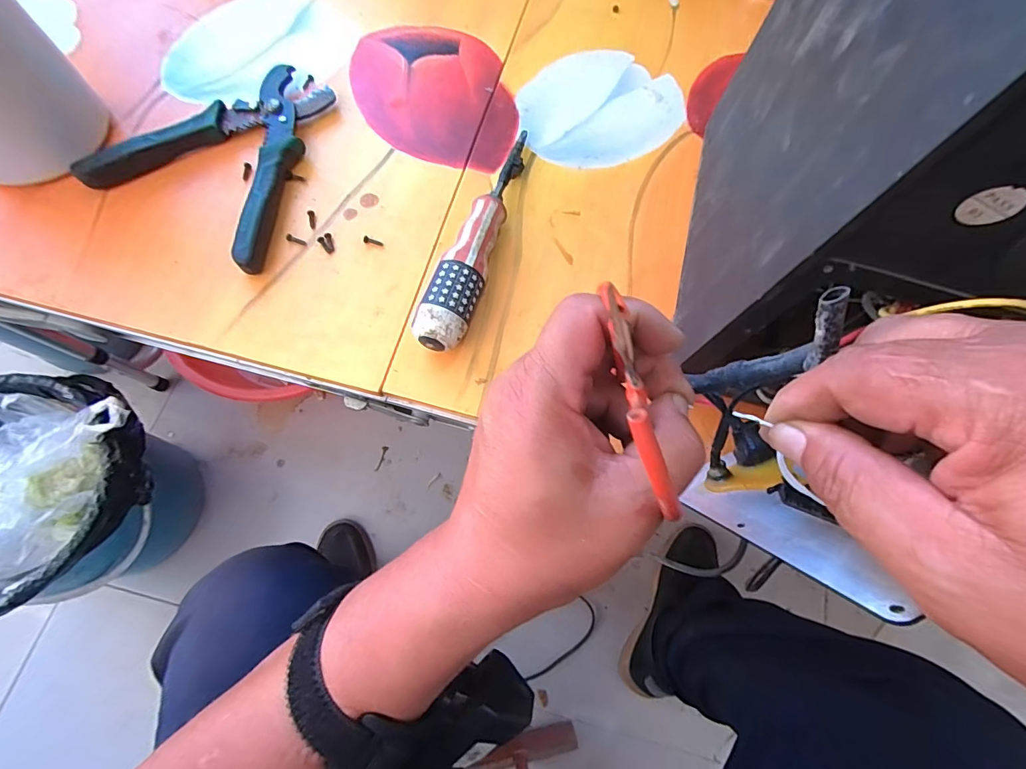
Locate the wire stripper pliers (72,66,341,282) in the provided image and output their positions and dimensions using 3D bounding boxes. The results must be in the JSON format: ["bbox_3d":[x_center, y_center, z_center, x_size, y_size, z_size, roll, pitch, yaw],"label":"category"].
[{"bbox_3d":[-0.185,-0.163,0.309,0.122,0.028,0.148,29,74,7],"label":"wire stripper pliers"}]

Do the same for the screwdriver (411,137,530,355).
[{"bbox_3d":[-0.017,-0.104,0.296,0.028,0.028,0.183,18,67,3],"label":"screwdriver"}]

